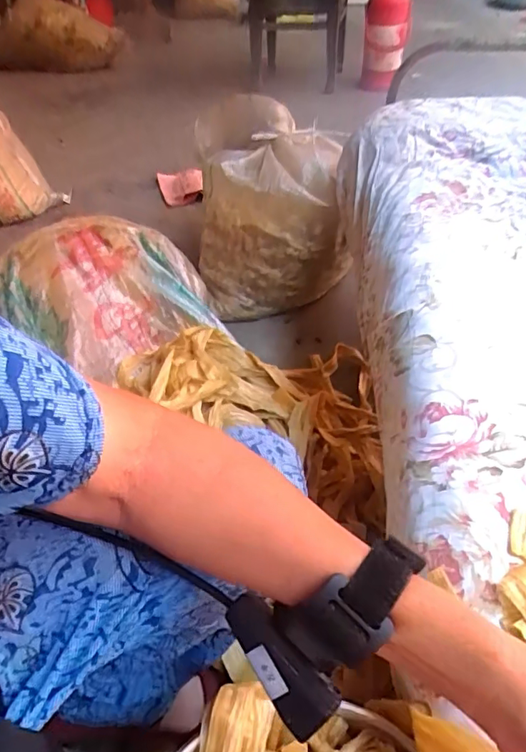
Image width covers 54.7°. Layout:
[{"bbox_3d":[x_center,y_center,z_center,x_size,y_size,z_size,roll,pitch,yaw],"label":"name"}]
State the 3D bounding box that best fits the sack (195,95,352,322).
[{"bbox_3d":[0.013,-0.333,1.069,0.301,0.294,0.293,-8,45,-1],"label":"sack"}]

